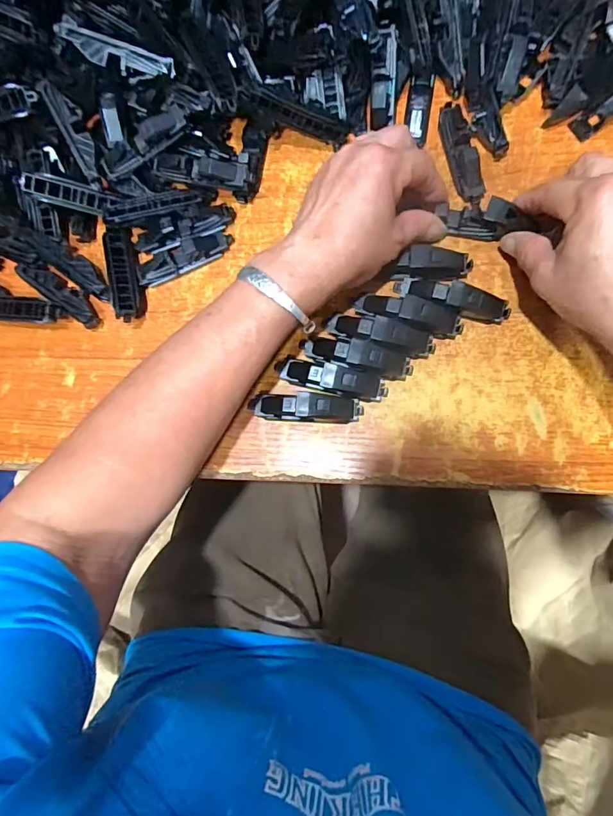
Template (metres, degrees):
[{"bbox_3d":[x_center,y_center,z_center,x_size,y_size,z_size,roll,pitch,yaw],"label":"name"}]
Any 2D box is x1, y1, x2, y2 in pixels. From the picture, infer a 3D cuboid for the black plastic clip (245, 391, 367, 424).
[{"bbox_3d":[-0.001,0.000,0.332,0.081,0.021,0.019,3,83,6],"label":"black plastic clip"}]

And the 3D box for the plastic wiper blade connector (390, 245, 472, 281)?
[{"bbox_3d":[0.093,-0.105,0.336,0.054,0.021,0.018,5,84,6],"label":"plastic wiper blade connector"}]

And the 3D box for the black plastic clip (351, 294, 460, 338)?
[{"bbox_3d":[0.074,-0.069,0.331,0.079,0.021,0.020,17,85,7],"label":"black plastic clip"}]

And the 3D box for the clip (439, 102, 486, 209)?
[{"bbox_3d":[0.117,-0.193,0.348,0.019,0.014,0.083,-12,82,4],"label":"clip"}]

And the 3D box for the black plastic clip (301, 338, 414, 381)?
[{"bbox_3d":[0.036,-0.038,0.332,0.082,0.021,0.021,16,85,7],"label":"black plastic clip"}]

